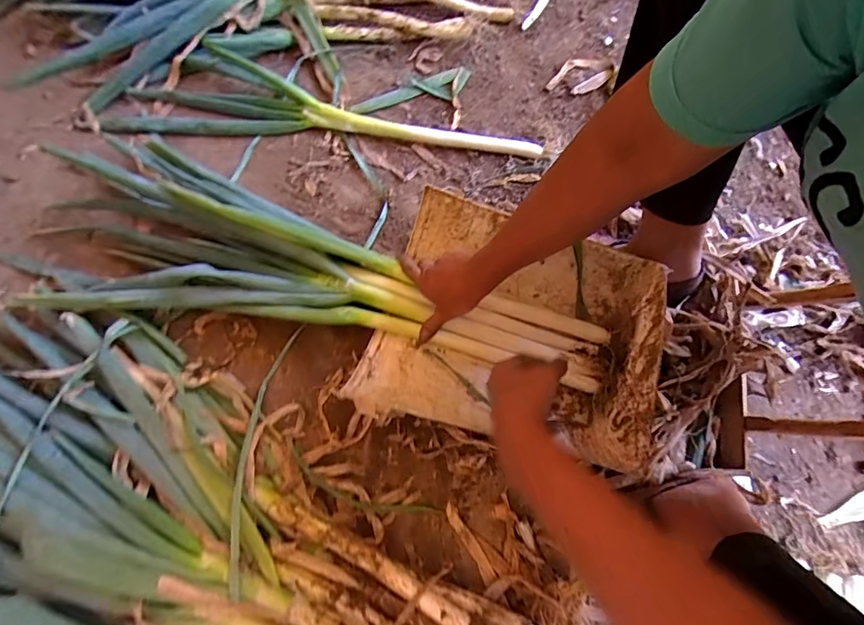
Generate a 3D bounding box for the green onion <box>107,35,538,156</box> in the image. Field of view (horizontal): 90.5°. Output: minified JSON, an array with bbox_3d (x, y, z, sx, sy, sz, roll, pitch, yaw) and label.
[{"bbox_3d":[-0.185,-0.347,0.698,0.726,0.070,0.123,4,73,0],"label":"green onion"}]

